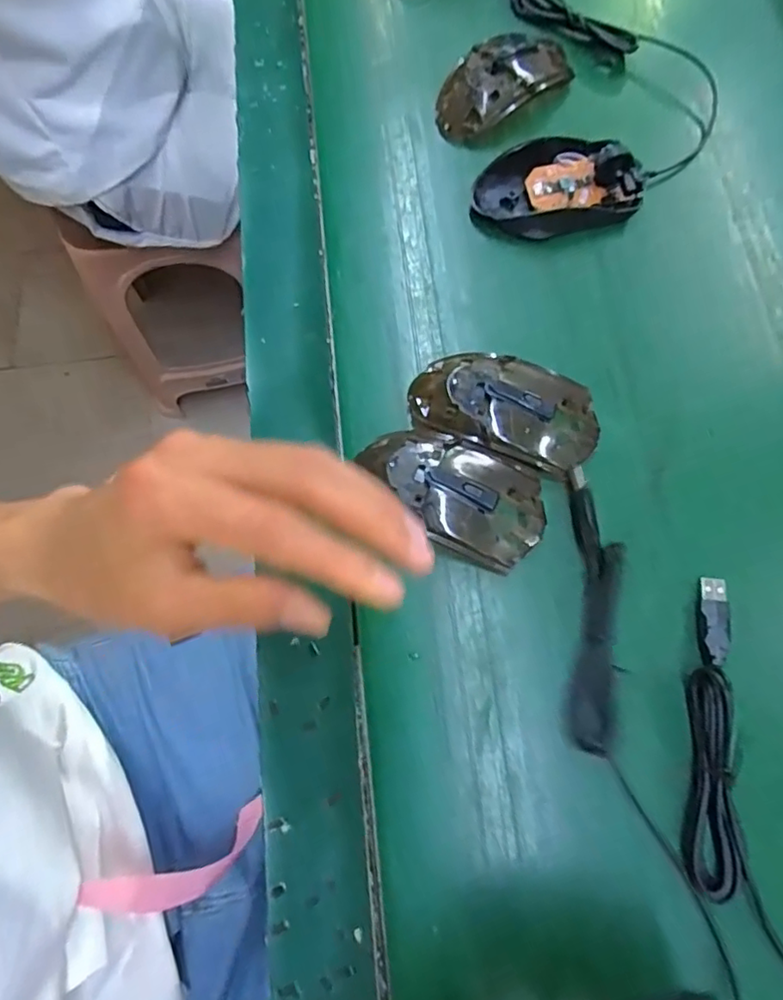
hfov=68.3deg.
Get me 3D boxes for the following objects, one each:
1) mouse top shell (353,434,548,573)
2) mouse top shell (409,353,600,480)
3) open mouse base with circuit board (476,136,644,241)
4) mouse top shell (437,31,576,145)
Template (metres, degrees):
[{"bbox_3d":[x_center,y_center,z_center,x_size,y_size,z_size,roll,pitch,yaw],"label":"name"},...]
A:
[{"bbox_3d":[0.033,-0.004,0.319,0.104,0.031,0.060,22,74,8],"label":"mouse top shell"},{"bbox_3d":[0.067,-0.055,0.333,0.107,0.027,0.061,21,74,8],"label":"mouse top shell"},{"bbox_3d":[0.112,-0.209,0.382,0.108,0.024,0.067,-17,73,-4],"label":"open mouse base with circuit board"},{"bbox_3d":[0.081,-0.294,0.405,0.106,0.031,0.053,-33,74,-8],"label":"mouse top shell"}]

